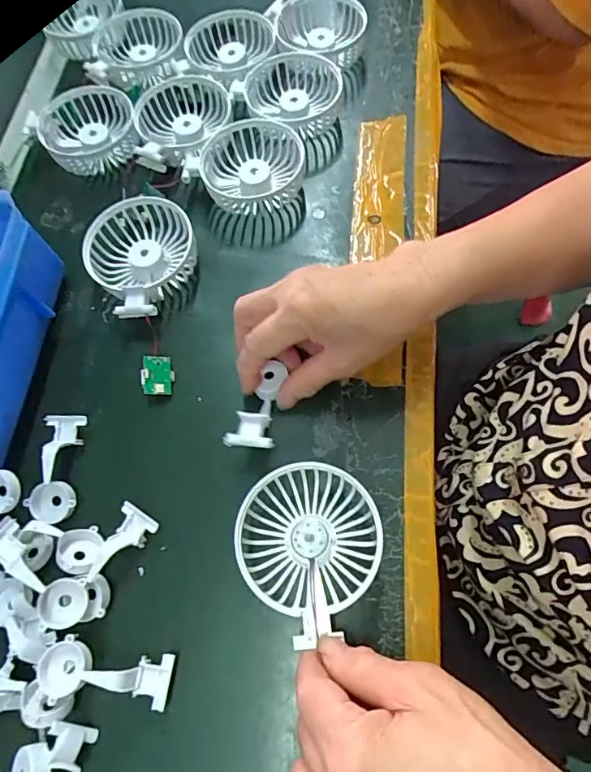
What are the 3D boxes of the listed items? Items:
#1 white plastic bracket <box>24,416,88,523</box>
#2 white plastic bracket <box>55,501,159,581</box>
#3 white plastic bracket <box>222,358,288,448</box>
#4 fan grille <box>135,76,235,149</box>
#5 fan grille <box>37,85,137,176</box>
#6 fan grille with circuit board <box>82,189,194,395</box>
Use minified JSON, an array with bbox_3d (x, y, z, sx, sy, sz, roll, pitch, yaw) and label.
[{"bbox_3d":[-0.167,0.055,0.339,0.033,0.017,0.073,-1,67,7],"label":"white plastic bracket"},{"bbox_3d":[-0.124,0.101,0.324,0.062,0.017,0.032,-34,67,-7],"label":"white plastic bracket"},{"bbox_3d":[-0.024,0.015,0.348,0.032,0.028,0.068,12,48,7],"label":"white plastic bracket"},{"bbox_3d":[-0.105,-0.248,0.454,0.086,0.033,0.086,35,76,20],"label":"fan grille"},{"bbox_3d":[-0.188,-0.234,0.448,0.081,0.034,0.080,-25,66,-3],"label":"fan grille"},{"bbox_3d":[-0.114,-0.081,0.392,0.099,0.039,0.154,-28,68,-7],"label":"fan grille with circuit board"}]

